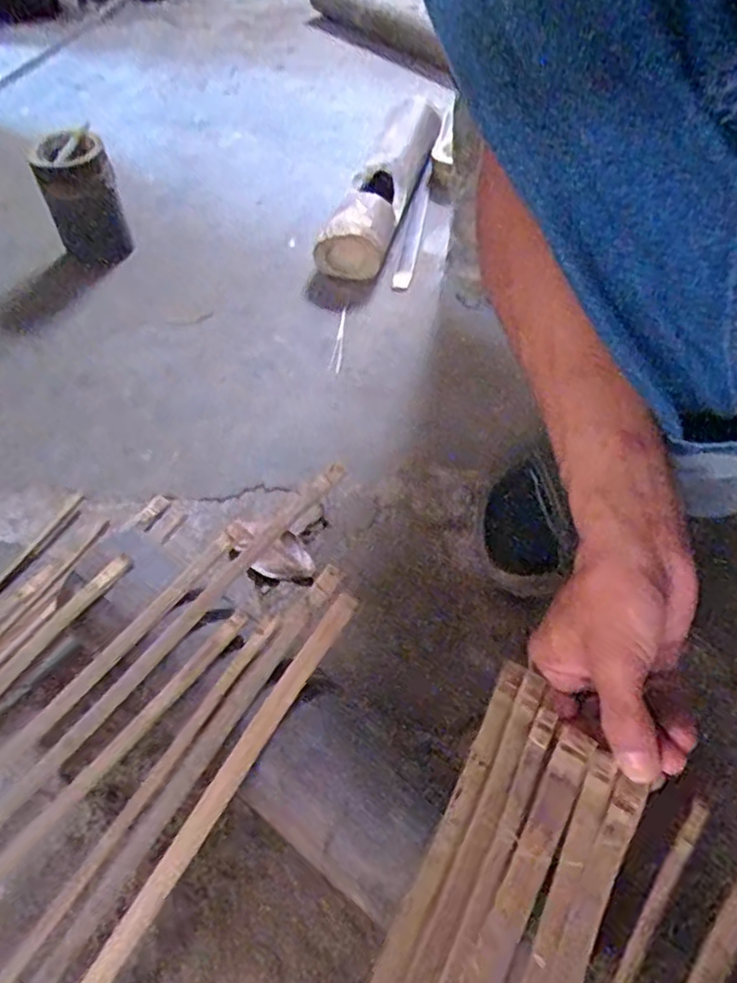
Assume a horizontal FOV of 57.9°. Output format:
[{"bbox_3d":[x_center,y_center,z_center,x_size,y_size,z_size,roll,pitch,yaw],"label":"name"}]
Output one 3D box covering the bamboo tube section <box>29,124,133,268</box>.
[{"bbox_3d":[-0.285,-0.292,0.676,0.068,0.114,0.052,-17,53,-8],"label":"bamboo tube section"}]

